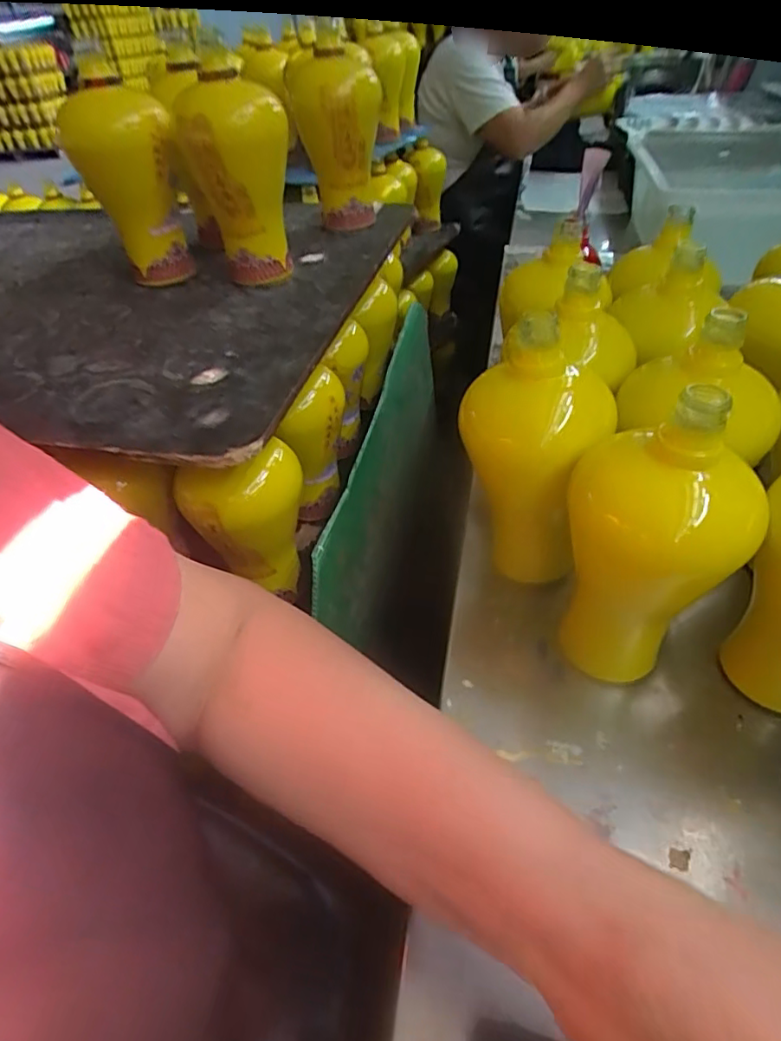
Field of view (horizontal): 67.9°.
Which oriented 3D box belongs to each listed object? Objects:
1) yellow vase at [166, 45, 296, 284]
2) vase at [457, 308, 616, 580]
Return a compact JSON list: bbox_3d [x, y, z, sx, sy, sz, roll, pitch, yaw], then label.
[{"bbox_3d":[-0.142,-0.318,0.544,0.094,0.181,0.104,-15,43,-9],"label":"yellow vase"},{"bbox_3d":[0.100,-0.048,0.418,0.097,0.176,0.086,2,43,10],"label":"vase"}]

